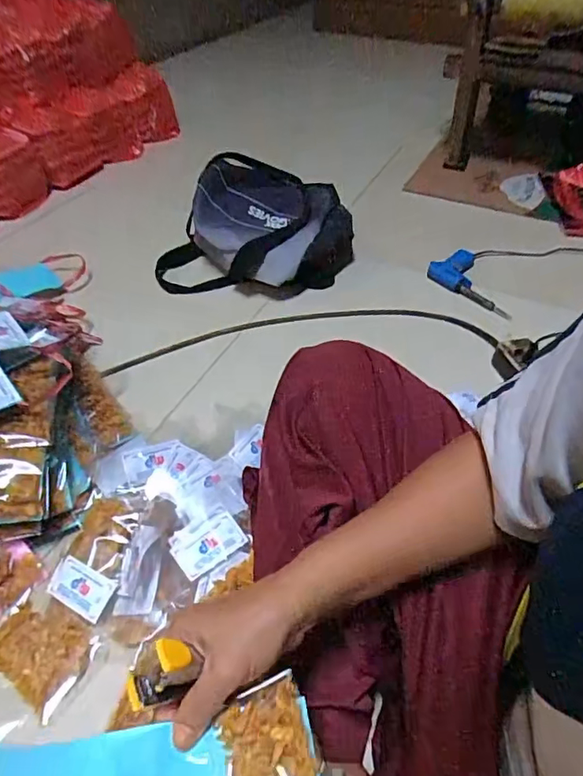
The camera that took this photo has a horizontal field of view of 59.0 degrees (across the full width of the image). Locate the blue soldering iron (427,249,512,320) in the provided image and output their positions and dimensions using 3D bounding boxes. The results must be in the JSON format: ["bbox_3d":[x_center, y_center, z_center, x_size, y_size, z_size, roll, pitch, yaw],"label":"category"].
[{"bbox_3d":[0.307,-0.183,0.931,0.105,0.039,0.193,-5,45,-6],"label":"blue soldering iron"}]

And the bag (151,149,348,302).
[{"bbox_3d":[-0.070,-0.298,0.955,0.354,0.154,0.251,-2,45,-3],"label":"bag"}]

